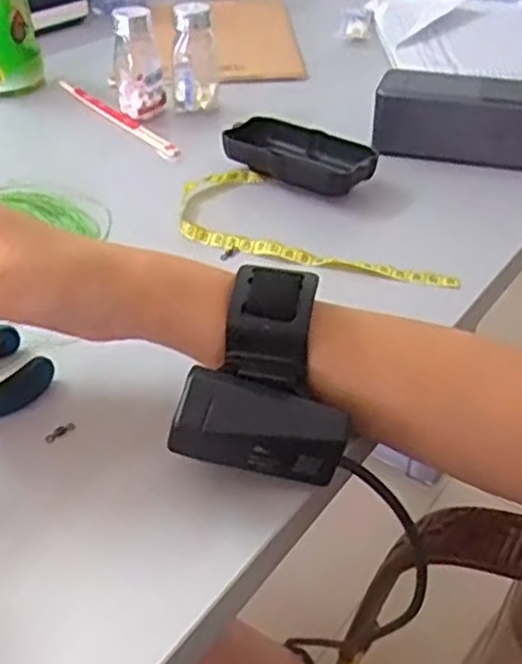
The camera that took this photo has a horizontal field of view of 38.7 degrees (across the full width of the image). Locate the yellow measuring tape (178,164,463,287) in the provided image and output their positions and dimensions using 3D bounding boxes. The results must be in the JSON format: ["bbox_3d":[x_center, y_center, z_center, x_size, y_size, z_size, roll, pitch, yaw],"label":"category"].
[{"bbox_3d":[0.035,-0.069,0.480,0.192,0.014,0.085,15,40,19],"label":"yellow measuring tape"}]

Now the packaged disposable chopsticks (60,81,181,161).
[{"bbox_3d":[-0.118,-0.177,0.609,0.016,0.005,0.185,-25,44,-28],"label":"packaged disposable chopsticks"}]

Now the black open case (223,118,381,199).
[{"bbox_3d":[0.026,-0.122,0.527,0.113,0.030,0.046,23,44,28],"label":"black open case"}]

